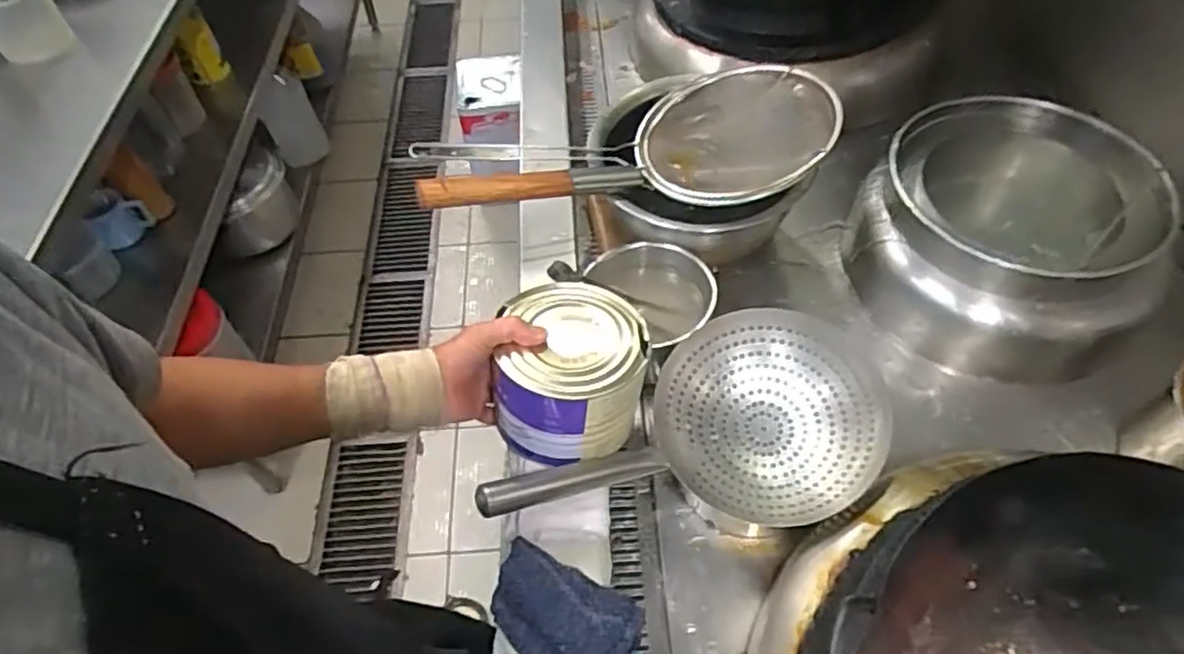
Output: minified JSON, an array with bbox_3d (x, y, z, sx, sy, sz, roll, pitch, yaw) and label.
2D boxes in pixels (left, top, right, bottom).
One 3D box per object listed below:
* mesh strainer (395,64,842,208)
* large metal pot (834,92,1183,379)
[{"bbox_3d":[0.053,-0.203,0.823,0.515,0.092,0.241,-21,57,-14],"label":"mesh strainer"},{"bbox_3d":[0.512,-0.115,0.860,0.333,0.210,0.299,28,59,19],"label":"large metal pot"}]

